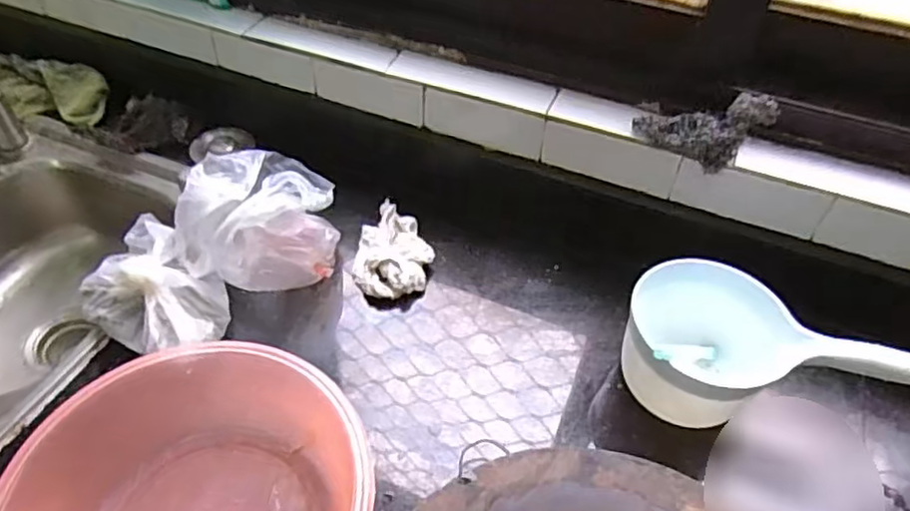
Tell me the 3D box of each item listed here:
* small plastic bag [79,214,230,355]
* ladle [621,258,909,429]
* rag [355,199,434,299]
[{"bbox_3d":[-0.318,0.032,0.683,0.166,0.061,0.117,30,52,23],"label":"small plastic bag"},{"bbox_3d":[0.289,0.095,0.616,0.235,0.104,0.129,13,47,8],"label":"ladle"},{"bbox_3d":[-0.070,-0.012,0.775,0.087,0.043,0.147,5,47,2],"label":"rag"}]

